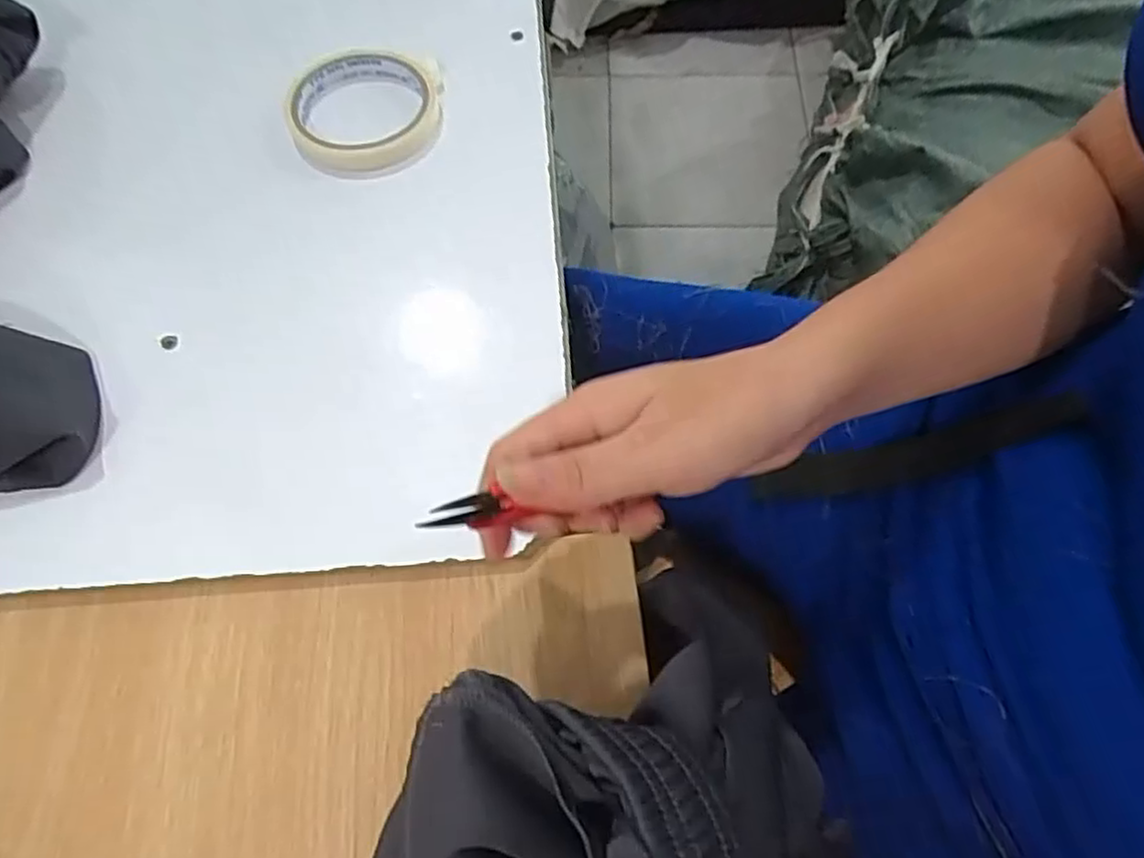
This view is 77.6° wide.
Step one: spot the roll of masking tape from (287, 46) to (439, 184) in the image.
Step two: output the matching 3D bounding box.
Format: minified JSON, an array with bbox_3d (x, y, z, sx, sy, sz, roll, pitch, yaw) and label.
[{"bbox_3d":[-0.129,-0.199,0.450,0.093,0.026,0.092,0,66,0],"label":"roll of masking tape"}]

